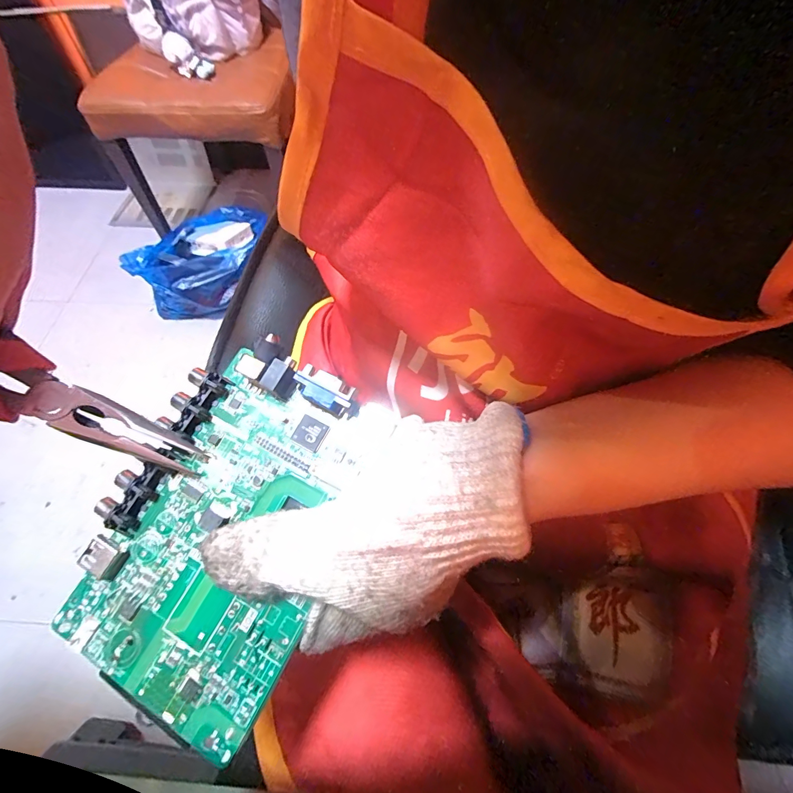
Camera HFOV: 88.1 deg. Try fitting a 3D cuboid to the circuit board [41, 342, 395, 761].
[{"bbox_3d":[-0.073,0.053,0.179,0.099,0.011,0.149,26,77,14],"label":"circuit board"}]

